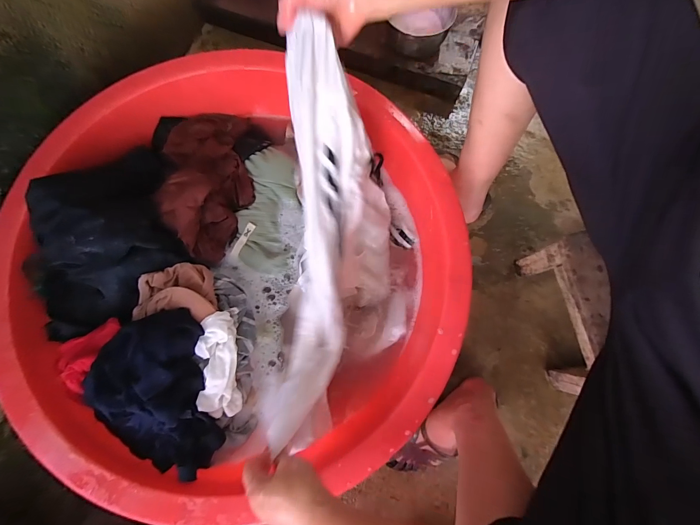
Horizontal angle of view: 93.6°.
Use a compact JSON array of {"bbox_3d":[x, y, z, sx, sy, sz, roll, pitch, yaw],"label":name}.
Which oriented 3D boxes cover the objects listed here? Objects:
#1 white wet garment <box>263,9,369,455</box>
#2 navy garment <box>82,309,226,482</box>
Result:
[{"bbox_3d":[-0.043,-0.010,0.418,0.092,0.110,0.499,5,101,2],"label":"white wet garment"},{"bbox_3d":[-0.276,0.182,0.445,0.159,0.079,0.221,-10,77,-2],"label":"navy garment"}]

